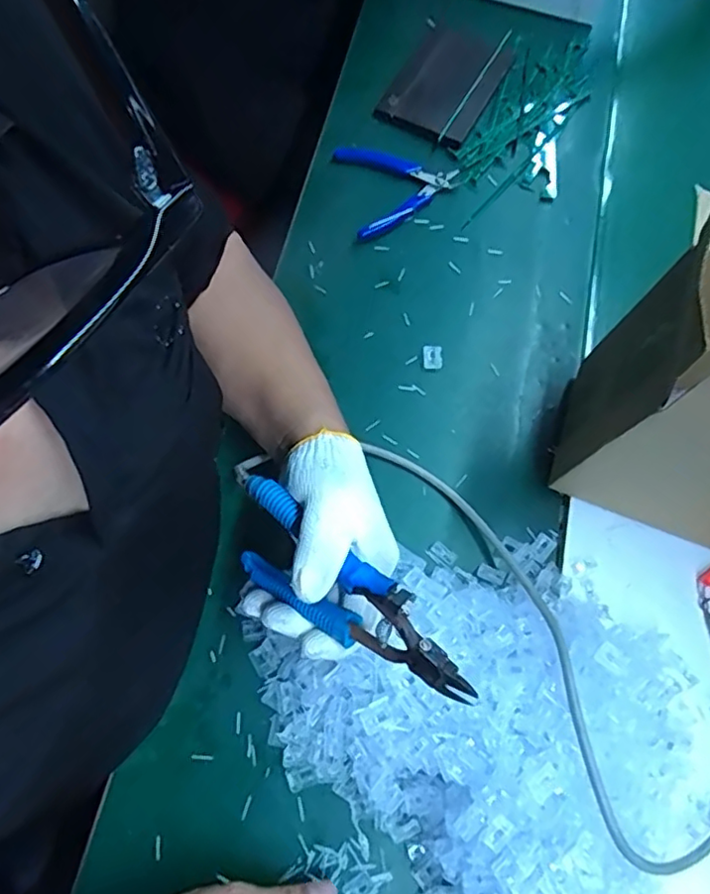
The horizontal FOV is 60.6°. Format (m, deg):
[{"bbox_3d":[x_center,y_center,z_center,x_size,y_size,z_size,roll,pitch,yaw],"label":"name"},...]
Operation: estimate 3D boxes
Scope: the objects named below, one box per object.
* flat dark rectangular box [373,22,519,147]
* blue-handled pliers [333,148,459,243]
[{"bbox_3d":[0.094,-0.377,0.635,0.095,0.019,0.144,28,72,9],"label":"flat dark rectangular box"},{"bbox_3d":[0.043,-0.265,0.605,0.107,0.019,0.111,-15,71,-6],"label":"blue-handled pliers"}]

